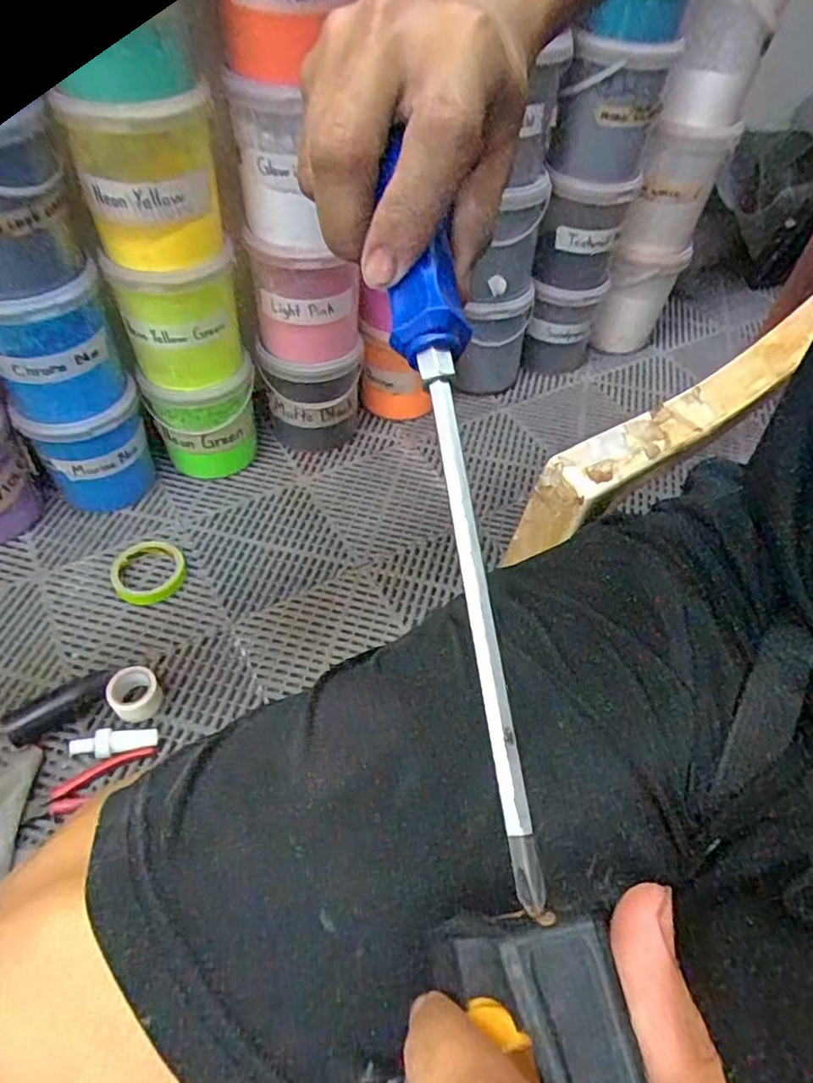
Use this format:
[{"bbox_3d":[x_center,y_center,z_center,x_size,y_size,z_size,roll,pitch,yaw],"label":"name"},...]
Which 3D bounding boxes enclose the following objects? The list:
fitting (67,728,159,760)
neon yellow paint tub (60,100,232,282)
[{"bbox_3d":[-0.331,0.229,0.723,0.090,0.032,0.028,-11,52,-12],"label":"fitting"},{"bbox_3d":[-0.297,-0.416,0.752,0.148,0.157,0.122,-7,51,-8],"label":"neon yellow paint tub"}]

